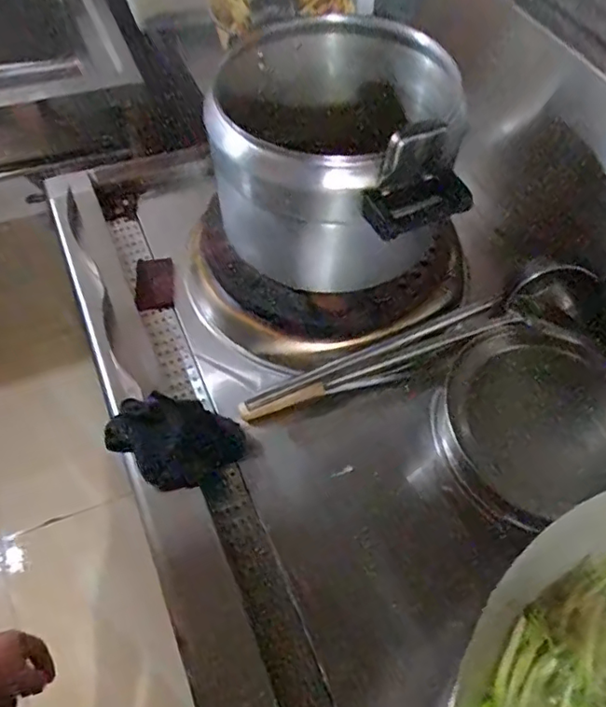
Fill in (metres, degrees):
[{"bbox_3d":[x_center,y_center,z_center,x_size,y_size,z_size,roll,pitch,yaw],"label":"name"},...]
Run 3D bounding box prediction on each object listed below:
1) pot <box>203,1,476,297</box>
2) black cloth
[{"bbox_3d":[0.052,-0.303,0.856,0.362,0.317,0.331,2,56,-3],"label":"pot"},{"bbox_3d":[-0.167,0.118,0.755,0.168,0.028,0.117,31,75,-14],"label":"black cloth"}]

